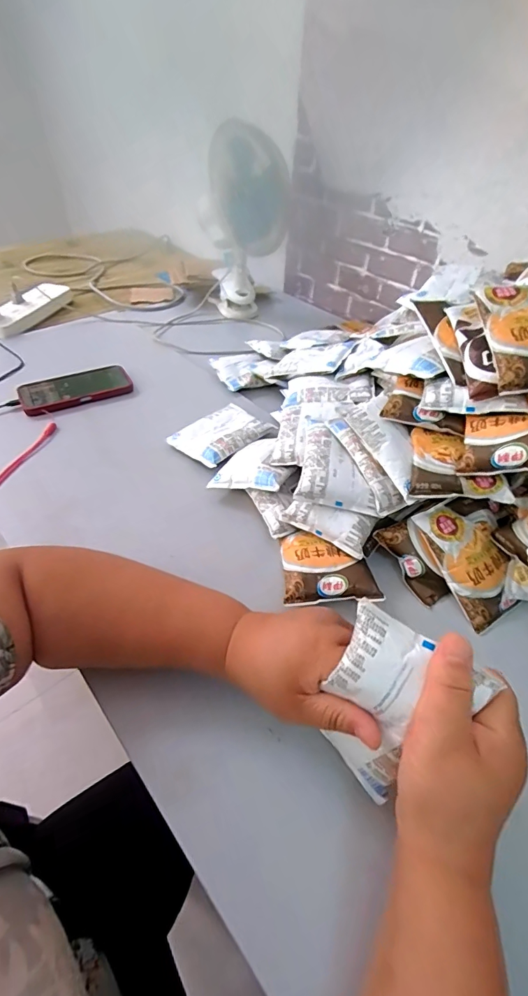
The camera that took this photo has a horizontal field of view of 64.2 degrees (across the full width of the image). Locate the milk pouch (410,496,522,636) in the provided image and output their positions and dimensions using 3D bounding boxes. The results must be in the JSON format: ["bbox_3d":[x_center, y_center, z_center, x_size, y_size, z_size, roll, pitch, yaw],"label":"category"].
[{"bbox_3d":[0.214,0.062,0.429,0.072,0.019,0.128,-24,83,-14],"label":"milk pouch"}]

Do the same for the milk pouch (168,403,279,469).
[{"bbox_3d":[-0.057,-0.090,0.607,0.098,0.033,0.126,36,54,28],"label":"milk pouch"}]

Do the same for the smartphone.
[{"bbox_3d":[-0.307,-0.180,0.687,0.168,0.013,0.087,-21,54,-17],"label":"smartphone"}]

